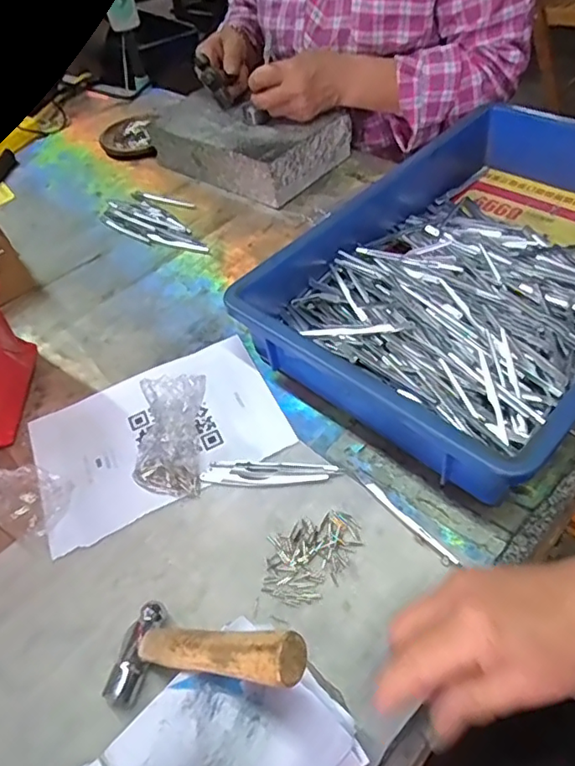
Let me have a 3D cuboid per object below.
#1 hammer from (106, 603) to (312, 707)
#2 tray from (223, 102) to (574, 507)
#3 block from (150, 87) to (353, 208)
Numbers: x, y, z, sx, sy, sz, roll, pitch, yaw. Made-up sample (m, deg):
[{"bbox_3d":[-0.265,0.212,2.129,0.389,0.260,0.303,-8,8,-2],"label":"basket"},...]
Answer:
[{"bbox_3d":[-0.049,0.153,0.321,0.152,0.018,0.058,-24,36,42],"label":"hammer"},{"bbox_3d":[0.181,-0.117,0.543,0.308,0.087,0.428,35,62,30],"label":"tray"},{"bbox_3d":[-0.057,-0.333,0.774,0.247,0.063,0.152,28,59,27],"label":"block"}]

